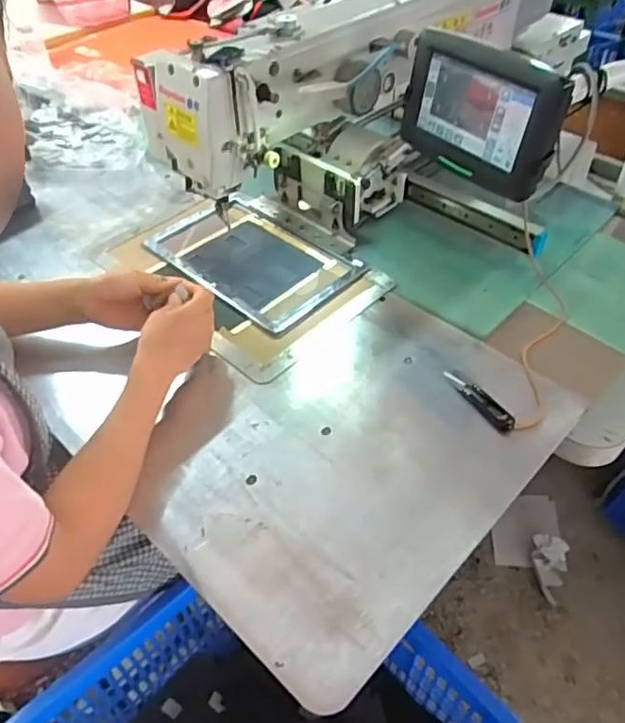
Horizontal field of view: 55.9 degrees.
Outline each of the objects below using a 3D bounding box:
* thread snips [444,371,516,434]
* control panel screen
[{"bbox_3d":[0.190,0.041,0.674,0.024,0.011,0.104,-20,49,-19],"label":"thread snips"},{"bbox_3d":[0.190,-0.297,0.700,0.036,0.137,0.225,-28,52,-24],"label":"control panel screen"}]

